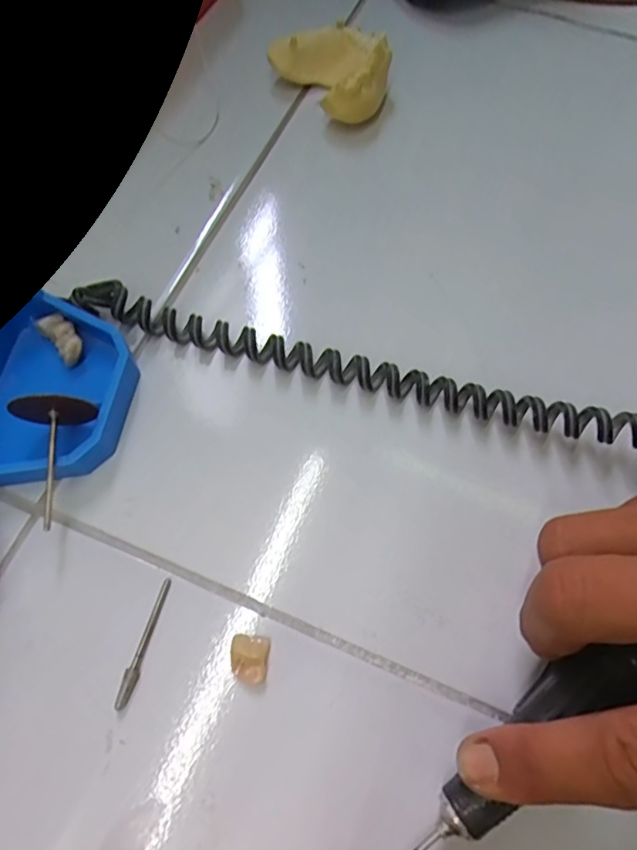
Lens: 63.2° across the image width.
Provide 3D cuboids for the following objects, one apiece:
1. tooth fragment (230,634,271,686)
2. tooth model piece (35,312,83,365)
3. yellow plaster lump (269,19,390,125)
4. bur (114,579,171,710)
[{"bbox_3d":[-0.024,0.082,0.182,0.013,0.009,0.015,5,67,0],"label":"tooth fragment"},{"bbox_3d":[-0.110,-0.037,0.224,0.012,0.009,0.025,-38,72,-16],"label":"tooth model piece"},{"bbox_3d":[0.012,-0.197,0.290,0.050,0.027,0.065,-36,73,-15],"label":"yellow plaster lump"},{"bbox_3d":[-0.062,0.077,0.185,0.004,0.006,0.043,14,67,5],"label":"bur"}]

